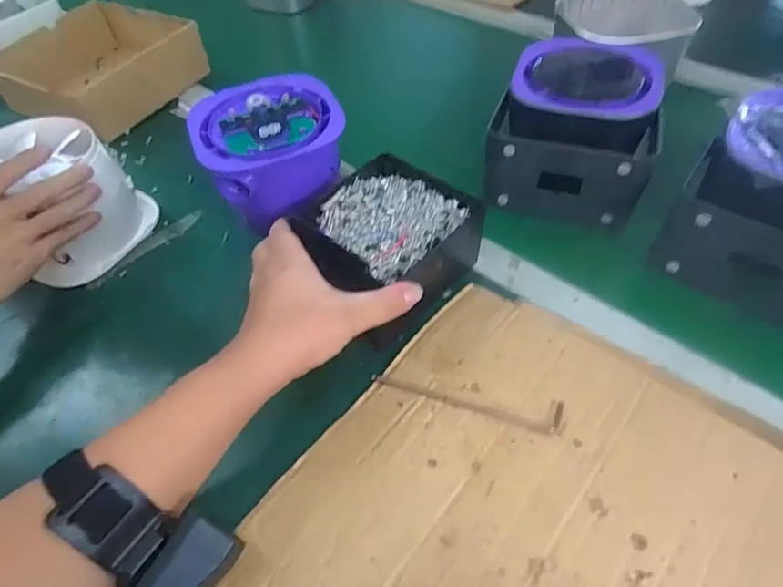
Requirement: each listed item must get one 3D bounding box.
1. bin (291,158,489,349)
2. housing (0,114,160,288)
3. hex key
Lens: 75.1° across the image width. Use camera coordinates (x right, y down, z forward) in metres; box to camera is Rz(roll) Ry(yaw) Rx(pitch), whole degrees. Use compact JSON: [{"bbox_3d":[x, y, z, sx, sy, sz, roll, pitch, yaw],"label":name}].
[{"bbox_3d":[-0.005,-0.043,0.451,0.146,0.066,0.129,-36,57,-22],"label":"bin"},{"bbox_3d":[-0.322,-0.090,0.491,0.120,0.098,0.134,18,55,18],"label":"housing"},{"bbox_3d":[0.055,0.077,0.383,0.140,0.004,0.024,13,53,14],"label":"hex key"}]

